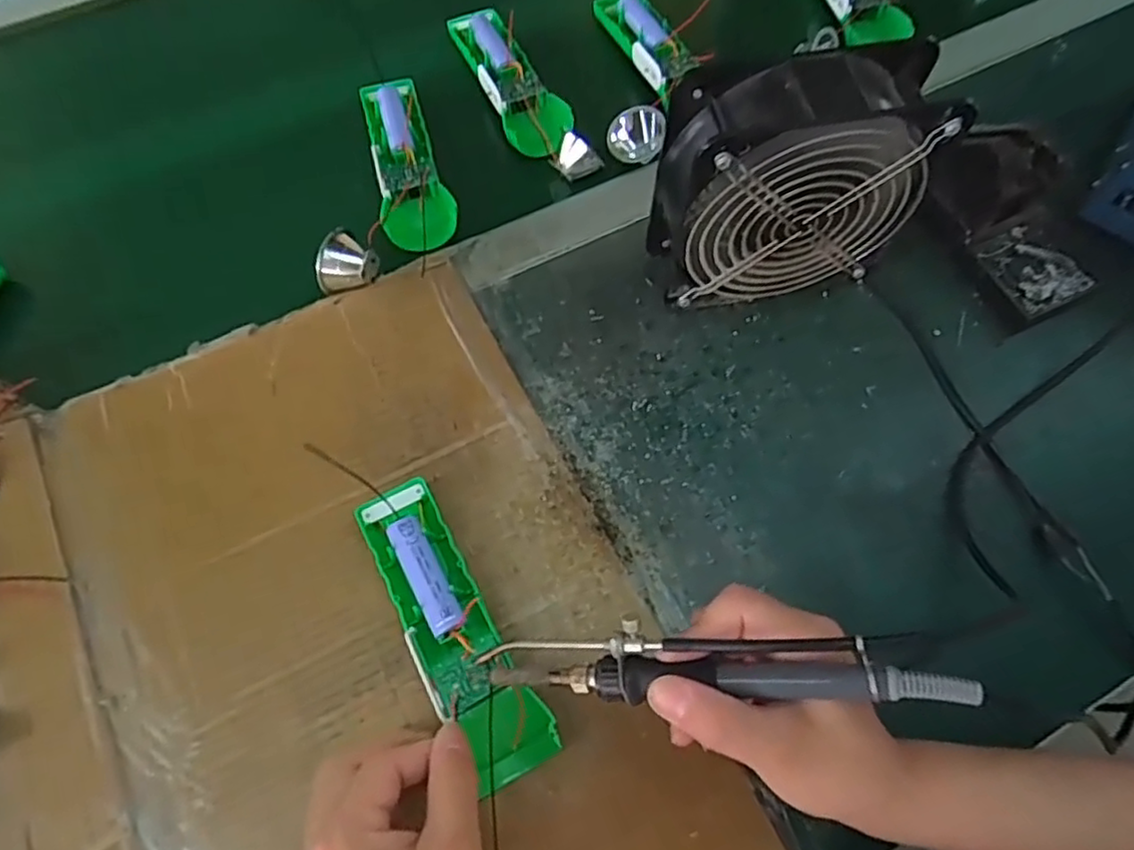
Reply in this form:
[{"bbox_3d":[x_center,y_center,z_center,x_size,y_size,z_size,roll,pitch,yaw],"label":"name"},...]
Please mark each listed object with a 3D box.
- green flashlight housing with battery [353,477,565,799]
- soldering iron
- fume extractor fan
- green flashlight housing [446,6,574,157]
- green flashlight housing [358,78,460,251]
[{"bbox_3d":[-0.056,0.096,0.344,0.037,0.019,0.155,-26,64,-13],"label":"green flashlight housing with battery"},{"bbox_3d":[0.054,0.103,0.288,0.203,0.033,0.027,-6,65,22],"label":"soldering iron"},{"bbox_3d":[0.123,-0.132,0.403,0.143,0.159,0.054,-5,67,-5],"label":"fume extractor fan"},{"bbox_3d":[-0.041,-0.258,0.512,0.046,0.027,0.150,-22,70,-12],"label":"green flashlight housing"},{"bbox_3d":[-0.116,-0.188,0.484,0.048,0.022,0.146,-17,69,-10],"label":"green flashlight housing"}]

